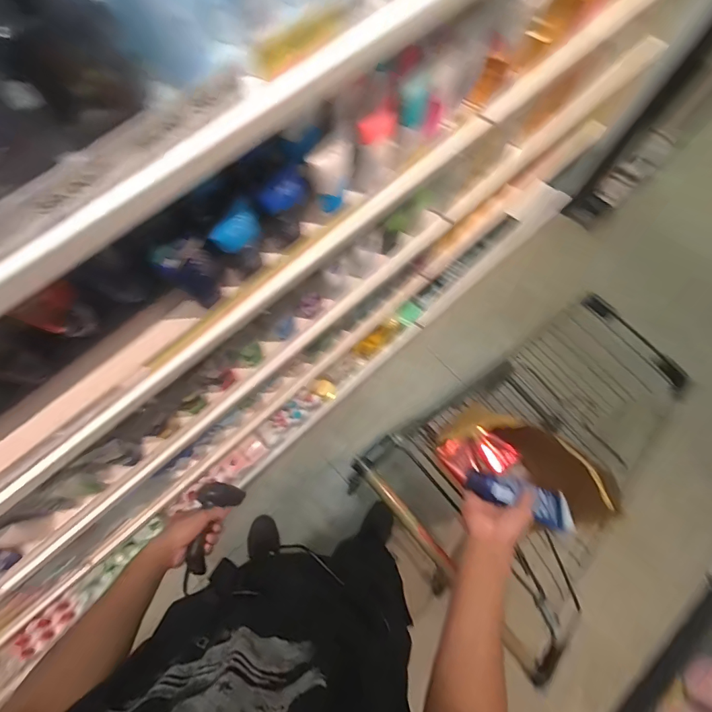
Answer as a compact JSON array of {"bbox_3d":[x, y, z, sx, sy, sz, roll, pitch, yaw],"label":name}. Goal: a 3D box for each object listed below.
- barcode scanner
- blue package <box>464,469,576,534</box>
[{"bbox_3d":[-0.288,0.329,0.829,0.074,0.064,0.165,17,59,5],"label":"barcode scanner"},{"bbox_3d":[0.277,0.235,0.715,0.183,0.050,0.058,22,74,-1],"label":"blue package"}]

